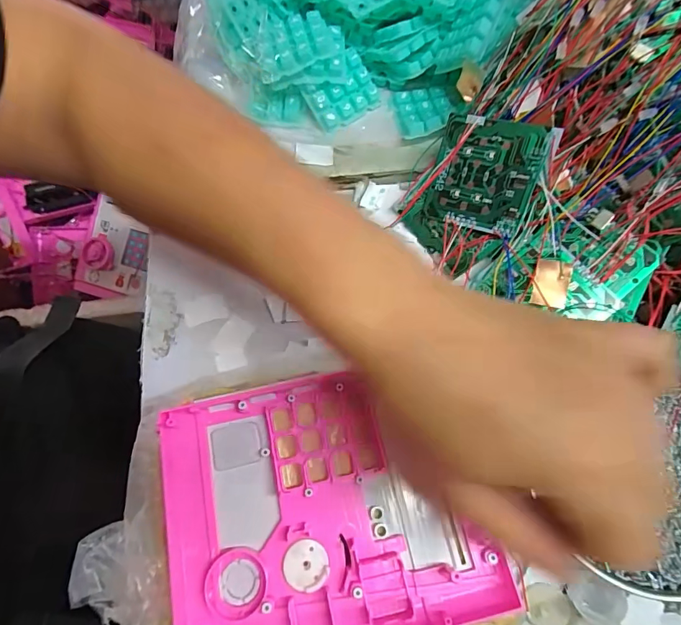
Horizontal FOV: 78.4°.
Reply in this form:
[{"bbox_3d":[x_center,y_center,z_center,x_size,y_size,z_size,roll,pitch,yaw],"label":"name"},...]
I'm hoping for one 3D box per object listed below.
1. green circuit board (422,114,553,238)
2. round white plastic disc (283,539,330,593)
[{"bbox_3d":[0.098,-0.095,0.290,0.068,0.004,0.071,21,107,22],"label":"green circuit board"},{"bbox_3d":[-0.018,0.130,0.214,0.023,0.004,0.023,0,70,1],"label":"round white plastic disc"}]

